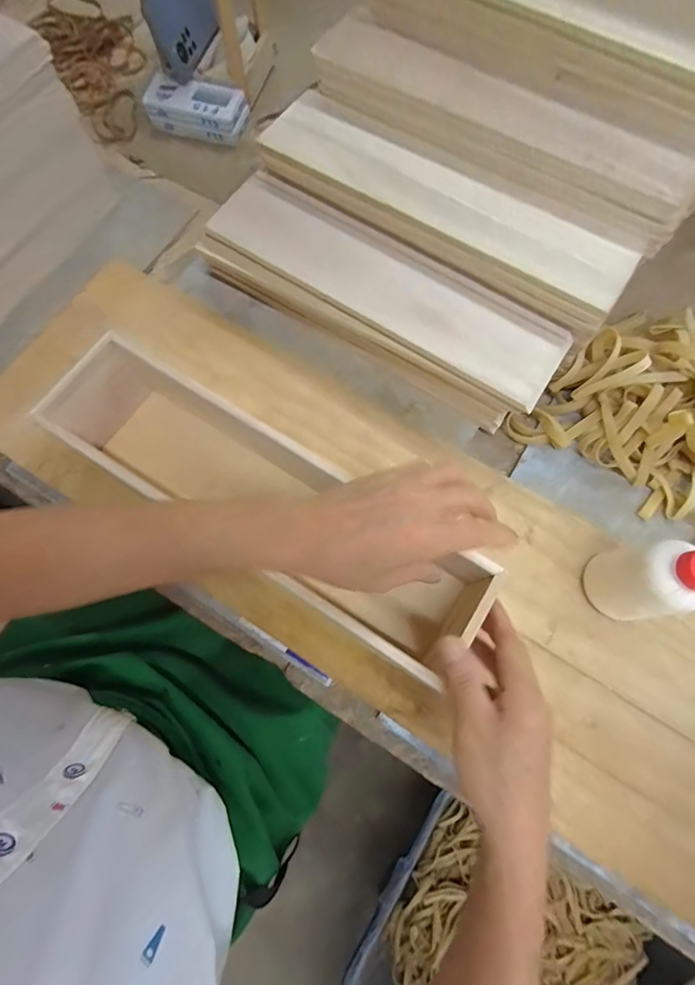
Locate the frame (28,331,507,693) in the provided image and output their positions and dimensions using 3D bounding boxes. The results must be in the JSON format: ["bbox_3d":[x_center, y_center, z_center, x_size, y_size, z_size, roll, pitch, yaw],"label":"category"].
[{"bbox_3d":[-0.087,0.007,0.388,0.397,0.090,0.120,38,77,9],"label":"frame"}]

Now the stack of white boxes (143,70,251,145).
[{"bbox_3d":[-0.202,-0.509,0.576,0.129,0.038,0.056,18,74,5],"label":"stack of white boxes"}]

